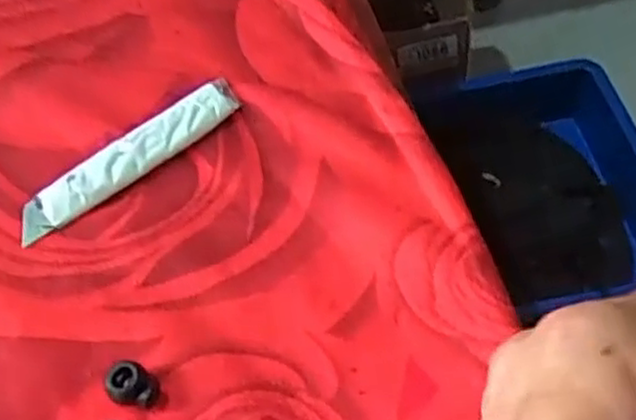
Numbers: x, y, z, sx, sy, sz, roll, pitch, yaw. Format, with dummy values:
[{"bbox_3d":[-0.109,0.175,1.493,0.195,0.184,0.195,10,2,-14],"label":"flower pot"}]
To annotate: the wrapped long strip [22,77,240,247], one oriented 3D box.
[{"bbox_3d":[-0.082,-0.024,0.333,0.107,0.012,0.019,-33,57,-17],"label":"wrapped long strip"}]

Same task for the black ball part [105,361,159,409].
[{"bbox_3d":[-0.067,0.063,0.274,0.018,0.010,0.014,21,59,21],"label":"black ball part"}]

